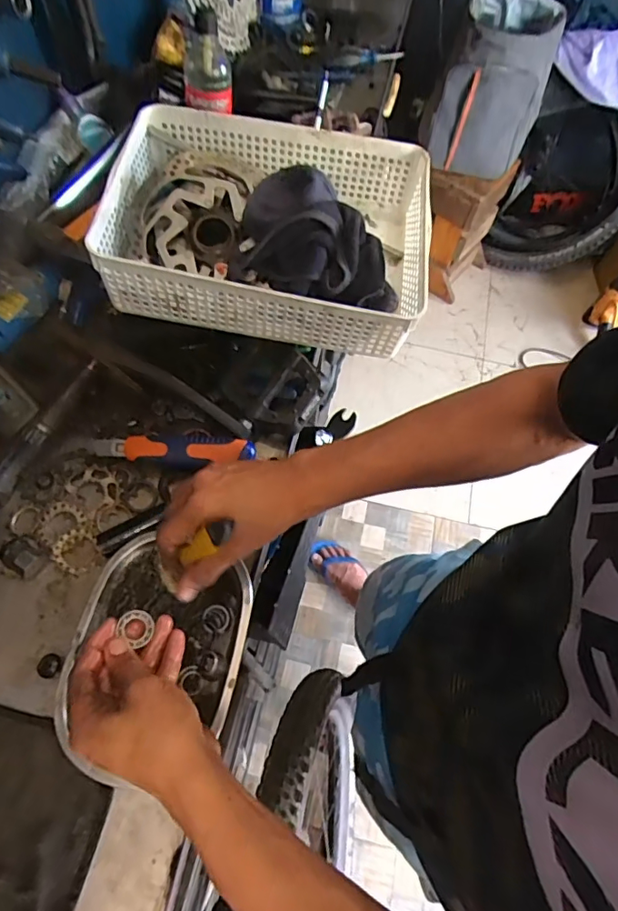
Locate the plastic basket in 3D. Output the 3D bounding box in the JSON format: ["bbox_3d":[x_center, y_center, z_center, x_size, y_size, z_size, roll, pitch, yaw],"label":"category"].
[{"bbox_3d":[-0.038,-0.245,0.560,0.323,0.106,0.241,8,64,1],"label":"plastic basket"}]

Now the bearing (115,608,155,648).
[{"bbox_3d":[-0.144,0.141,0.422,0.026,0.007,0.026,33,72,-14],"label":"bearing"}]

